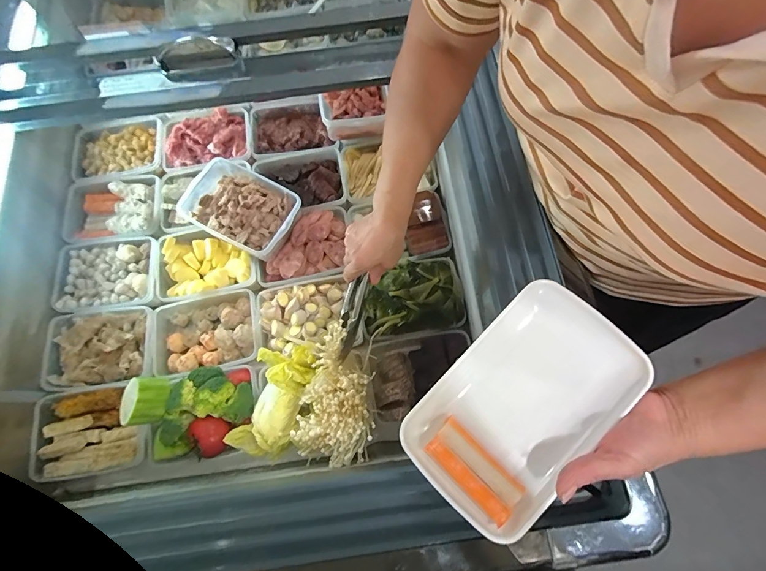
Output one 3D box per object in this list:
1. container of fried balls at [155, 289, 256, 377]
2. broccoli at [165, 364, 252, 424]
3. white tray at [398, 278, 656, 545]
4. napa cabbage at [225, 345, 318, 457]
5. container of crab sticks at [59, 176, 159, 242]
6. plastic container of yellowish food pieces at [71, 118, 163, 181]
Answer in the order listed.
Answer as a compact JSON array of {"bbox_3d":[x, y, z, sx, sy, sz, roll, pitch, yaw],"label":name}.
[{"bbox_3d":[-0.306,0.082,0.632,0.180,0.053,0.129,-10,73,-2],"label":"container of fried balls"},{"bbox_3d":[-0.266,0.167,0.564,0.127,0.055,0.077,9,73,4],"label":"broccoli"},{"bbox_3d":[0.125,0.105,0.327,0.128,0.036,0.210,43,78,13],"label":"white tray"},{"bbox_3d":[-0.162,0.169,0.543,0.096,0.071,0.163,15,74,6],"label":"napa cabbage"},{"bbox_3d":[-0.515,-0.148,0.703,0.172,0.056,0.130,-5,73,0],"label":"container of crab sticks"},{"bbox_3d":[-0.532,-0.269,0.731,0.173,0.050,0.131,-1,73,1],"label":"plastic container of yellowish food pieces"}]

